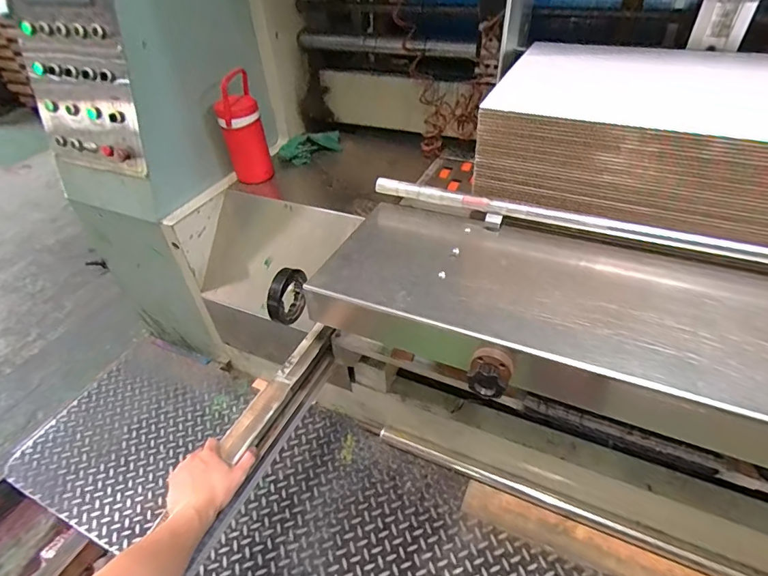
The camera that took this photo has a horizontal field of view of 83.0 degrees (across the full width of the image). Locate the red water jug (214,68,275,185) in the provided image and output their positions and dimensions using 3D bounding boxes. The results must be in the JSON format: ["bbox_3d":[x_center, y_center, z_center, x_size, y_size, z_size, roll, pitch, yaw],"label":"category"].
[{"bbox_3d":[-0.416,-0.463,1.288,0.119,0.303,0.109,-13,42,-10],"label":"red water jug"}]

